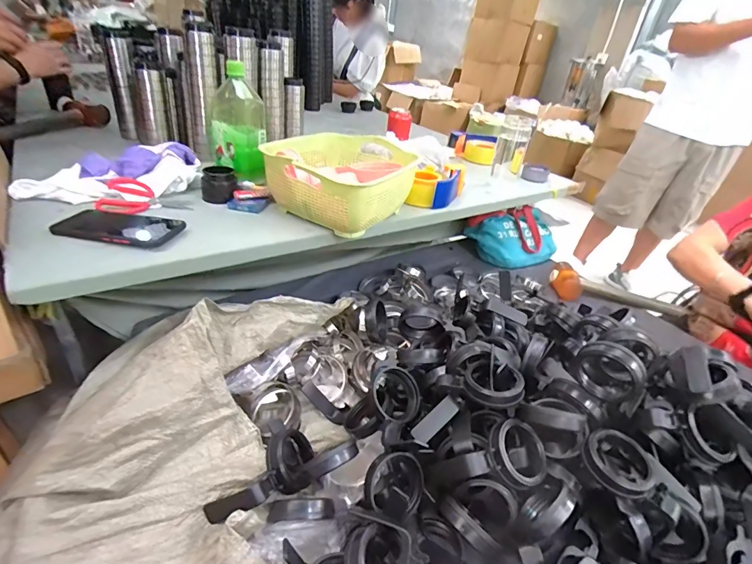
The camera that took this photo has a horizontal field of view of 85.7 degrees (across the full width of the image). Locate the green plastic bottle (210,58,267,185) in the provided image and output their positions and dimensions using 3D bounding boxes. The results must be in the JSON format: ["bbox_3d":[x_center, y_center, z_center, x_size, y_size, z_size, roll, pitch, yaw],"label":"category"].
[{"bbox_3d":[-0.260,-0.292,0.768,0.097,0.193,0.116,-6,35,-20],"label":"green plastic bottle"}]

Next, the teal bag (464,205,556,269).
[{"bbox_3d":[0.355,-0.122,1.034,0.196,0.099,0.149,-10,36,-26],"label":"teal bag"}]

